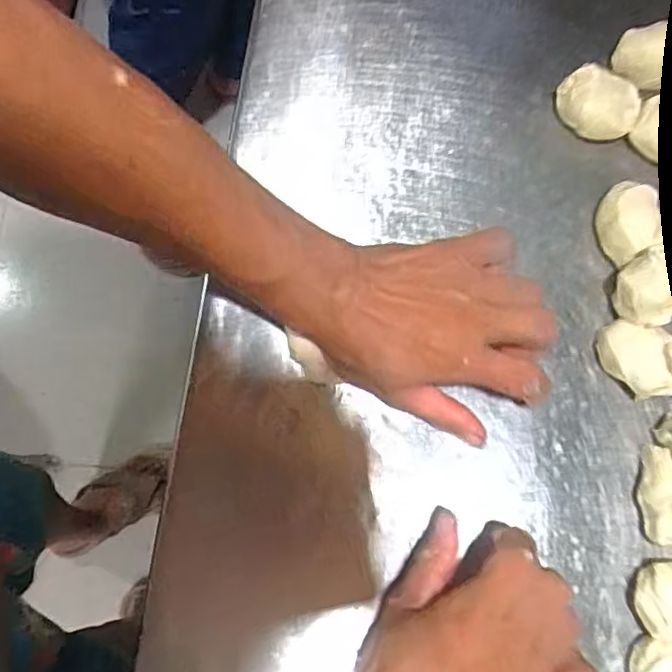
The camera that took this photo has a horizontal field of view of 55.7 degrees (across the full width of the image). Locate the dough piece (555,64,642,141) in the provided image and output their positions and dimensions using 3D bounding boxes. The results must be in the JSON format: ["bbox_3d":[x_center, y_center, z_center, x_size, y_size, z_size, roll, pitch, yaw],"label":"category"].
[{"bbox_3d":[0.175,-0.154,0.425,0.054,0.035,0.035,13,77,1],"label":"dough piece"}]

